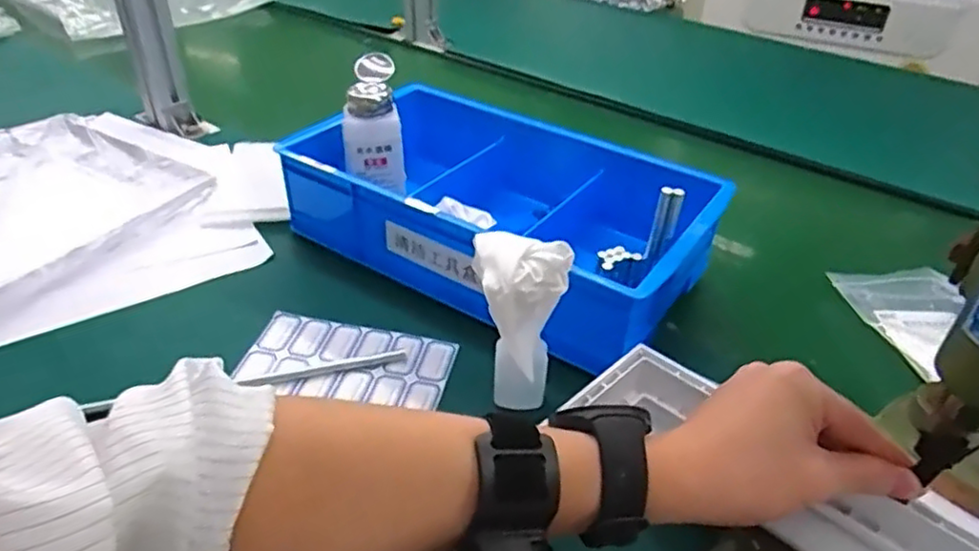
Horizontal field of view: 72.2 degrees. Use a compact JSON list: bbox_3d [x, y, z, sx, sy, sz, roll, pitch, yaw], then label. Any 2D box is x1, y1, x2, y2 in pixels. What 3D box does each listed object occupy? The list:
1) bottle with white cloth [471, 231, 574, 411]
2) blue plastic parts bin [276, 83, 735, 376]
[{"bbox_3d":[0.024,0.027,0.396,0.057,0.101,0.039,-5,14,-10],"label":"bottle with white cloth"},{"bbox_3d":[0.012,-0.060,0.590,0.347,0.093,0.227,25,43,28],"label":"blue plastic parts bin"}]

